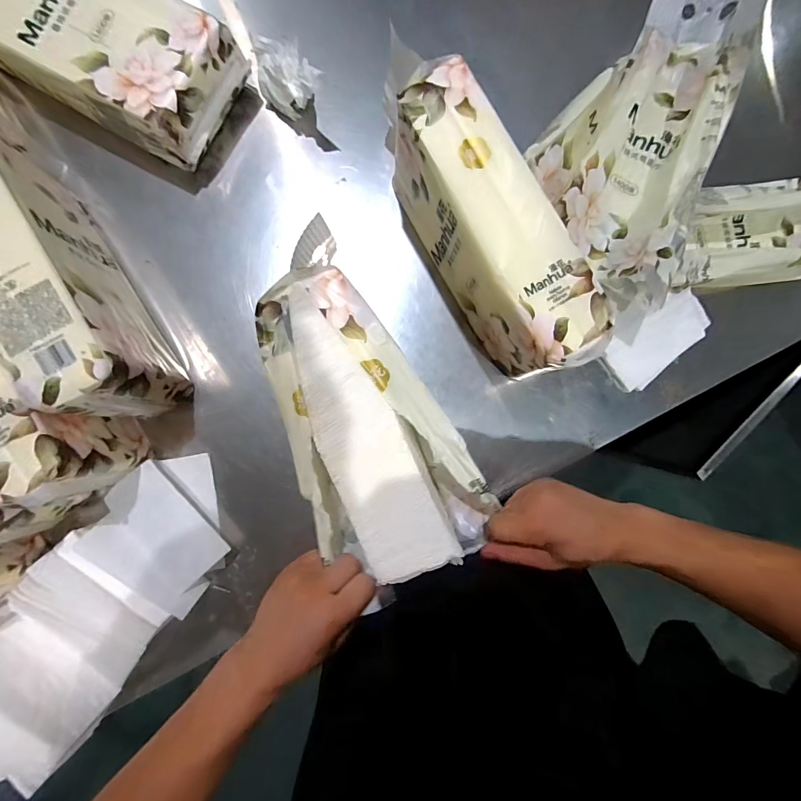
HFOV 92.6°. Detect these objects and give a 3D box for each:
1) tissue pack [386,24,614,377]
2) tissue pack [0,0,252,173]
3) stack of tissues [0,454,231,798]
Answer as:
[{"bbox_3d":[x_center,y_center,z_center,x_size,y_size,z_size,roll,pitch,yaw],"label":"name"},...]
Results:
[{"bbox_3d":[0.108,-0.199,0.481,0.095,0.161,0.352,-32,89,-5],"label":"tissue pack"},{"bbox_3d":[-0.372,-0.441,0.482,0.312,0.104,0.161,25,85,-2],"label":"tissue pack"},{"bbox_3d":[-0.365,0.244,0.452,0.177,0.062,0.384,37,71,-1],"label":"stack of tissues"}]

